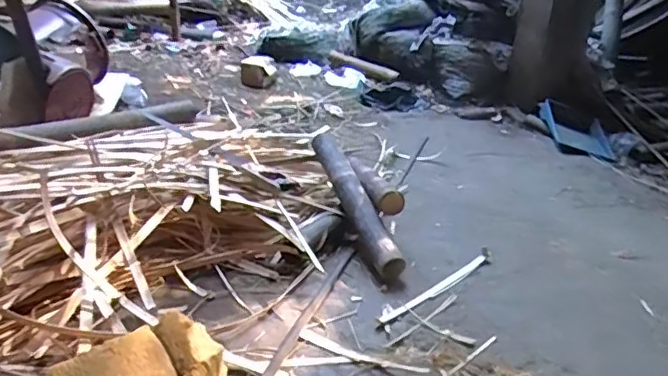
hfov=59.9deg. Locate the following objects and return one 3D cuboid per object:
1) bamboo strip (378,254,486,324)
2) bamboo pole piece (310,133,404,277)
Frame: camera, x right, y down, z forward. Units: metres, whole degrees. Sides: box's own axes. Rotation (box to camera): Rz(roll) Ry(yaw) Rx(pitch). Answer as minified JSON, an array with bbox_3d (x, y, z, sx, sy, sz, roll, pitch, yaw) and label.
[{"bbox_3d":[0.262,0.249,1.462,0.426,0.005,0.032,-18,32,-41],"label":"bamboo strip"},{"bbox_3d":[0.054,0.022,1.676,0.093,0.079,0.601,-9,47,-21],"label":"bamboo pole piece"}]

